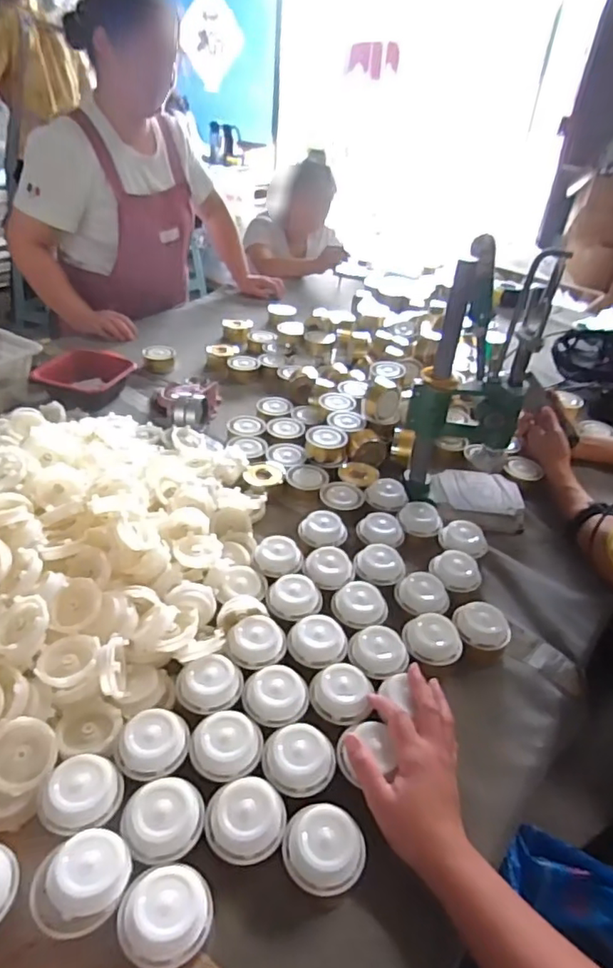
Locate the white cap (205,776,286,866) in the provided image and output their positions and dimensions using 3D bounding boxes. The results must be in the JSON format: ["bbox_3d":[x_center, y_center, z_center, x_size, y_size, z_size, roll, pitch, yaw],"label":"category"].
[{"bbox_3d":[-0.050,0.279,0.473,0.063,0.026,0.058,4,37,-3],"label":"white cap"}]

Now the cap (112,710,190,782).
[{"bbox_3d":[-0.139,0.234,0.510,0.059,0.021,0.056,4,37,-3],"label":"cap"}]

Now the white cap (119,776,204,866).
[{"bbox_3d":[-0.117,0.274,0.461,0.063,0.024,0.058,4,37,-3],"label":"white cap"}]

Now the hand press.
[{"bbox_3d":[0.231,-0.143,0.804,0.148,0.337,0.122,13,37,10],"label":"hand press"}]

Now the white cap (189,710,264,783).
[{"bbox_3d":[-0.073,0.236,0.514,0.060,0.018,0.054,19,38,17],"label":"white cap"}]

